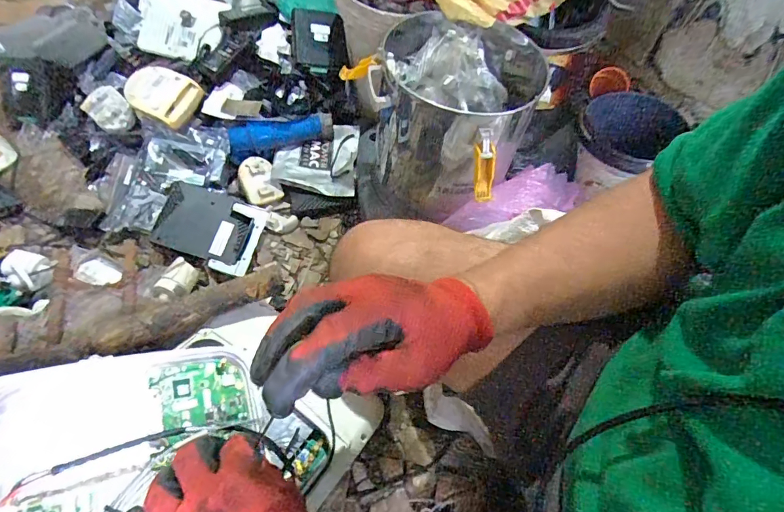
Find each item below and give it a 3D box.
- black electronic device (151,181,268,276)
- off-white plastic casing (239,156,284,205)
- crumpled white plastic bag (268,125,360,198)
[{"bbox_3d":[-0.391,-0.066,0.936,0.224,0.048,0.174,20,59,8],"label":"black electronic device"},{"bbox_3d":[-0.311,-0.175,1.012,0.079,0.025,0.111,-27,96,-20],"label":"off-white plastic casing"},{"bbox_3d":[-0.183,-0.236,1.037,0.194,0.053,0.175,4,58,-3],"label":"crumpled white plastic bag"}]

